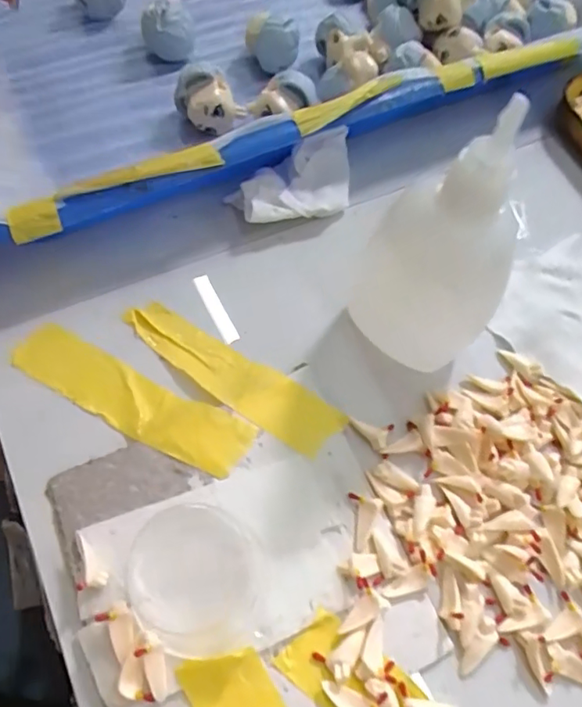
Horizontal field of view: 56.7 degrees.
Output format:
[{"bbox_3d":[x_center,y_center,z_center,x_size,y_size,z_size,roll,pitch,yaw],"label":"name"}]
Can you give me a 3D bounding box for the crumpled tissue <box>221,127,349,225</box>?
[{"bbox_3d":[0.004,-0.068,0.214,0.054,0.020,0.027,-24,67,-17],"label":"crumpled tissue"}]

